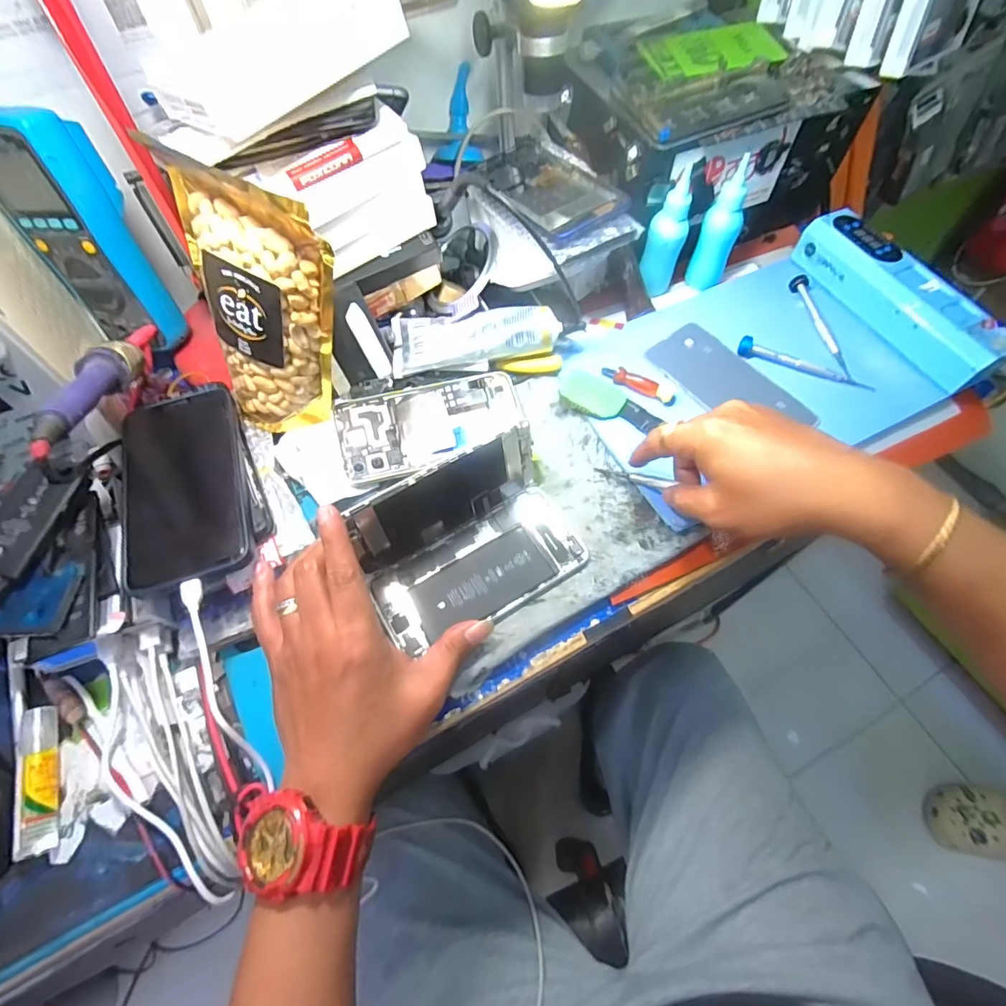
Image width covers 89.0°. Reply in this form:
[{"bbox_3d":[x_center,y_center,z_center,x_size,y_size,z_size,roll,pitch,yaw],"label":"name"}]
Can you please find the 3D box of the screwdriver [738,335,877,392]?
[{"bbox_3d":[0.271,-0.123,0.458,0.118,0.012,0.017,23,64,12],"label":"screwdriver"}]

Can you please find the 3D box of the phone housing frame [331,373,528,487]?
[{"bbox_3d":[-0.058,-0.067,0.428,0.152,0.015,0.075,-14,75,-10],"label":"phone housing frame"}]

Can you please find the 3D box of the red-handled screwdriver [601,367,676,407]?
[{"bbox_3d":[0.120,-0.105,0.454,0.067,0.011,0.017,21,64,11],"label":"red-handled screwdriver"}]

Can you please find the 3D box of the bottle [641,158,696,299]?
[{"bbox_3d":[0.154,-0.251,0.475,0.033,0.111,0.043,21,63,11],"label":"bottle"}]

